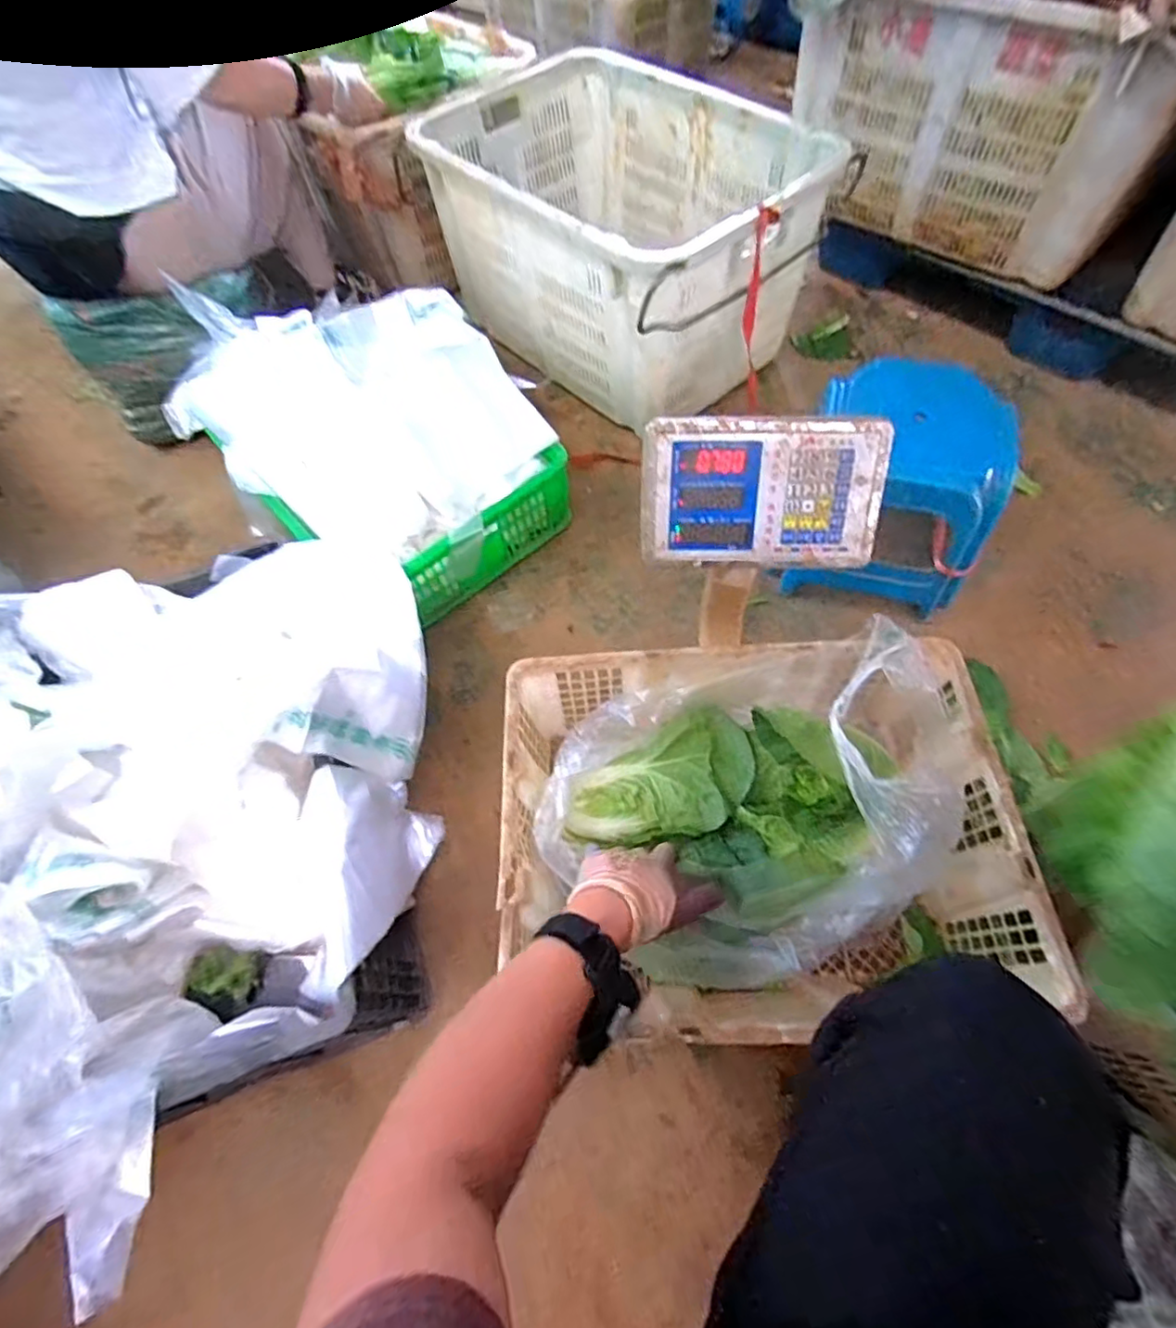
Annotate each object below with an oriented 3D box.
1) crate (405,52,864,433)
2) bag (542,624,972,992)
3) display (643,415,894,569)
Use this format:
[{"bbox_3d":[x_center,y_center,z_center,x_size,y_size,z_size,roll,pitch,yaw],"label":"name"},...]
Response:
[{"bbox_3d":[0.067,-0.808,1.146,0.505,0.327,0.701,-39,66,-17],"label":"crate"},{"bbox_3d":[0.161,0.134,0.586,0.401,0.157,0.278,-13,61,-5],"label":"bag"},{"bbox_3d":[0.183,-0.183,0.644,0.241,0.147,0.065,2,26,3],"label":"display"}]

